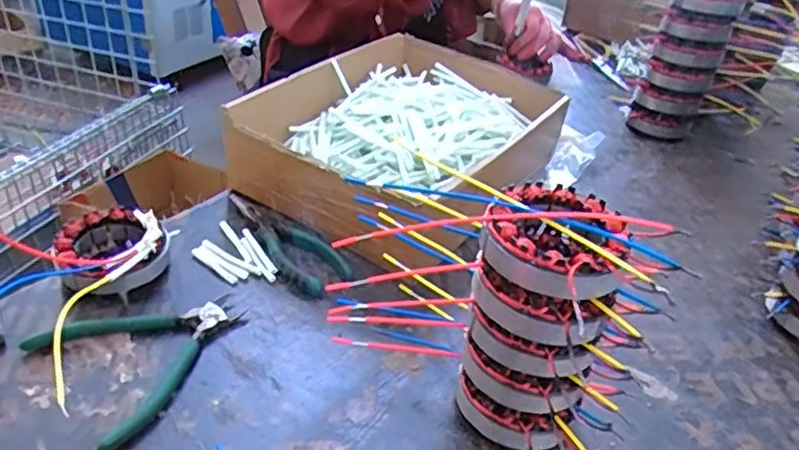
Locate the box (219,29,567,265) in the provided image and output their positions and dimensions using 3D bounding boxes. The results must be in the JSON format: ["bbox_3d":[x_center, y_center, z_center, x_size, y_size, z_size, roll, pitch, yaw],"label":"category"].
[{"bbox_3d":[0.014,-0.101,0.708,0.226,0.099,0.366,26,39,26],"label":"box"}]

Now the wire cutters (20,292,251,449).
[{"bbox_3d":[-0.180,0.088,0.470,0.115,0.013,0.136,31,41,31],"label":"wire cutters"}]

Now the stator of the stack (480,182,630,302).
[{"bbox_3d":[0.095,0.007,0.381,0.081,0.029,0.083,4,34,-3],"label":"stator of the stack"}]

